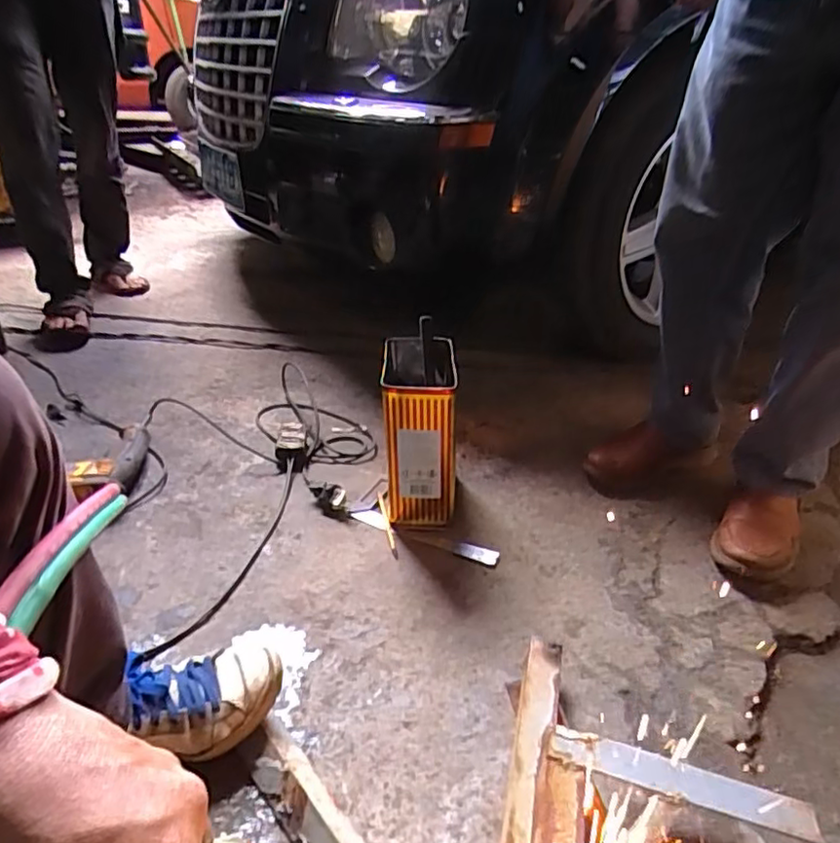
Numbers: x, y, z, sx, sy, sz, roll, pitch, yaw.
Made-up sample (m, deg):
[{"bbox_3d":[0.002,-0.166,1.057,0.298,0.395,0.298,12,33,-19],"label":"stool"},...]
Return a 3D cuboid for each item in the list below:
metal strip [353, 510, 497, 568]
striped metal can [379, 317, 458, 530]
[{"bbox_3d":[0.004,0.175,0.932,0.239,0.009,0.033,14,32,22],"label":"metal strip"},{"bbox_3d":[-0.001,0.016,0.948,0.106,0.244,0.186,3,30,0],"label":"striped metal can"}]

